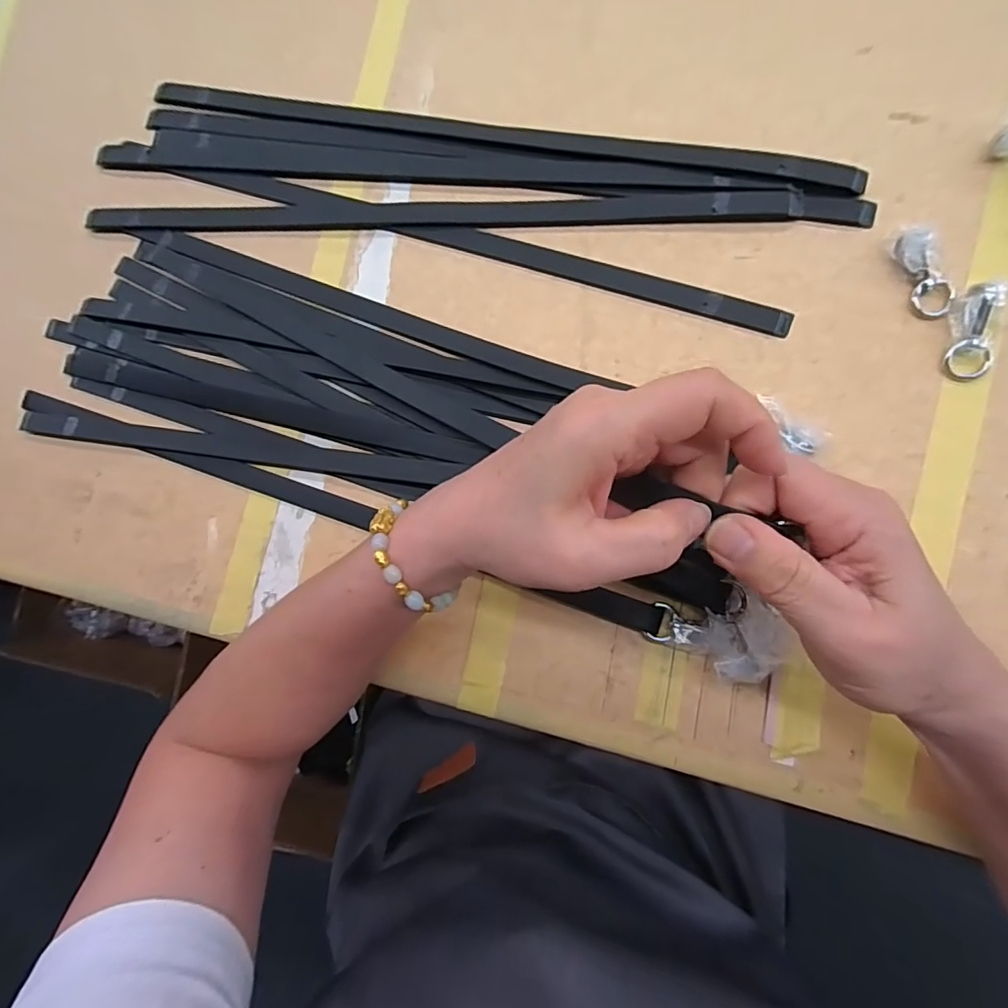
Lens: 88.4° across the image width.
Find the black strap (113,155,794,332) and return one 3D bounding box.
[{"bbox_3d":[-0.067,-0.192,0.356,0.506,0.008,0.019,20,90,10],"label":"black strap"}]

